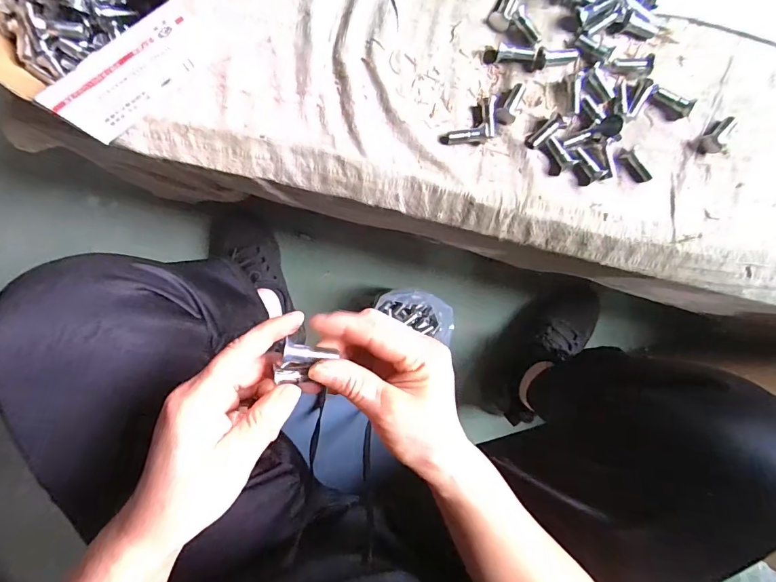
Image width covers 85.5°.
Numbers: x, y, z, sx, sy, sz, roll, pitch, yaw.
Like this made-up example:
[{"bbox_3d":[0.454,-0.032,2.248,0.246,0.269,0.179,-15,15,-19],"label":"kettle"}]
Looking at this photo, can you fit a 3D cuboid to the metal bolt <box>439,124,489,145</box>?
[{"bbox_3d":[0.072,-0.146,0.395,0.045,0.012,0.014,-9,90,-1],"label":"metal bolt"}]

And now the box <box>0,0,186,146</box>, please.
[{"bbox_3d":[-0.262,-0.227,0.356,0.141,0.086,0.149,-40,89,-3],"label":"box"}]

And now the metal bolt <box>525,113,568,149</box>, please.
[{"bbox_3d":[0.146,-0.148,0.393,0.038,0.011,0.015,-37,86,16],"label":"metal bolt"}]

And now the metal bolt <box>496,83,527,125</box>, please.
[{"bbox_3d":[0.116,-0.178,0.394,0.017,0.014,0.042,21,89,-1],"label":"metal bolt"}]

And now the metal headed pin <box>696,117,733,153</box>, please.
[{"bbox_3d":[0.310,-0.148,0.394,0.019,0.010,0.041,37,89,0],"label":"metal headed pin"}]

